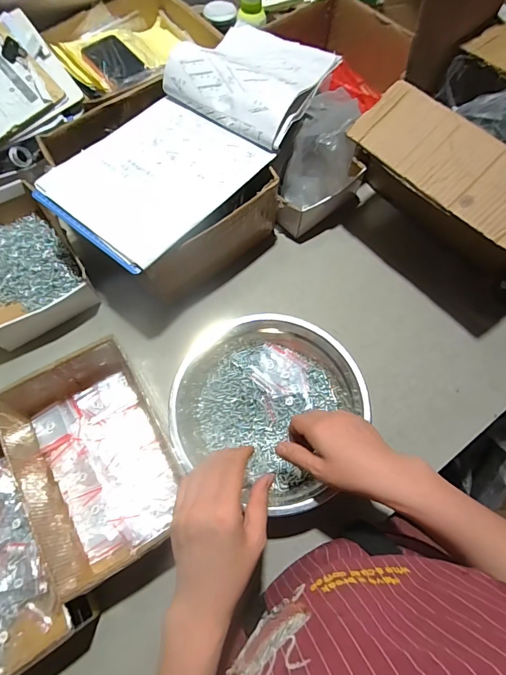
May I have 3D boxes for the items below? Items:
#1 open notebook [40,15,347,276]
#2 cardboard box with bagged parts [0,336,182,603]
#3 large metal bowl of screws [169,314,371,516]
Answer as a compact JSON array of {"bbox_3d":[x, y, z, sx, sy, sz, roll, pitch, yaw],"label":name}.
[{"bbox_3d":[-0.071,-0.339,0.564,0.249,0.052,0.534,33,70,12],"label":"open notebook"},{"bbox_3d":[-0.205,0.152,0.467,0.178,0.072,0.268,-23,70,-11],"label":"cardboard box with bagged parts"},{"bbox_3d":[0.017,0.086,0.501,0.232,0.063,0.229,0,67,-1],"label":"large metal bowl of screws"}]

